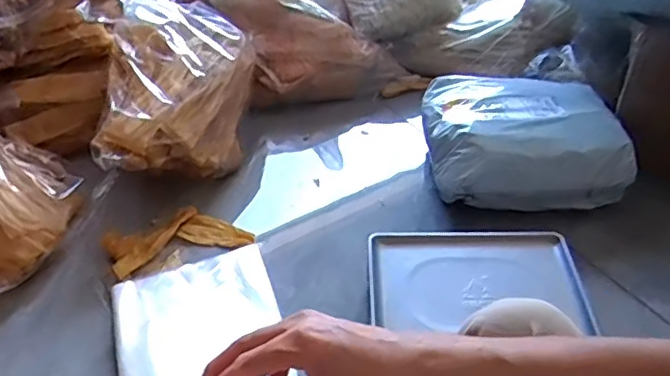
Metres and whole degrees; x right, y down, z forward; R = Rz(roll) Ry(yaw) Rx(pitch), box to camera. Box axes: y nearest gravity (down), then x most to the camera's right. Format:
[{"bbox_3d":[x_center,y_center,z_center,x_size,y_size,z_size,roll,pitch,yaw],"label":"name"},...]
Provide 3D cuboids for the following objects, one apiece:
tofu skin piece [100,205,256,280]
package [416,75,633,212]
[{"bbox_3d":[-0.308,0.098,1.172,0.274,0.026,0.129,-11,42,-11],"label":"tofu skin piece"},{"bbox_3d":[0.386,-0.102,1.241,0.381,0.146,0.284,-3,41,-2],"label":"package"}]

